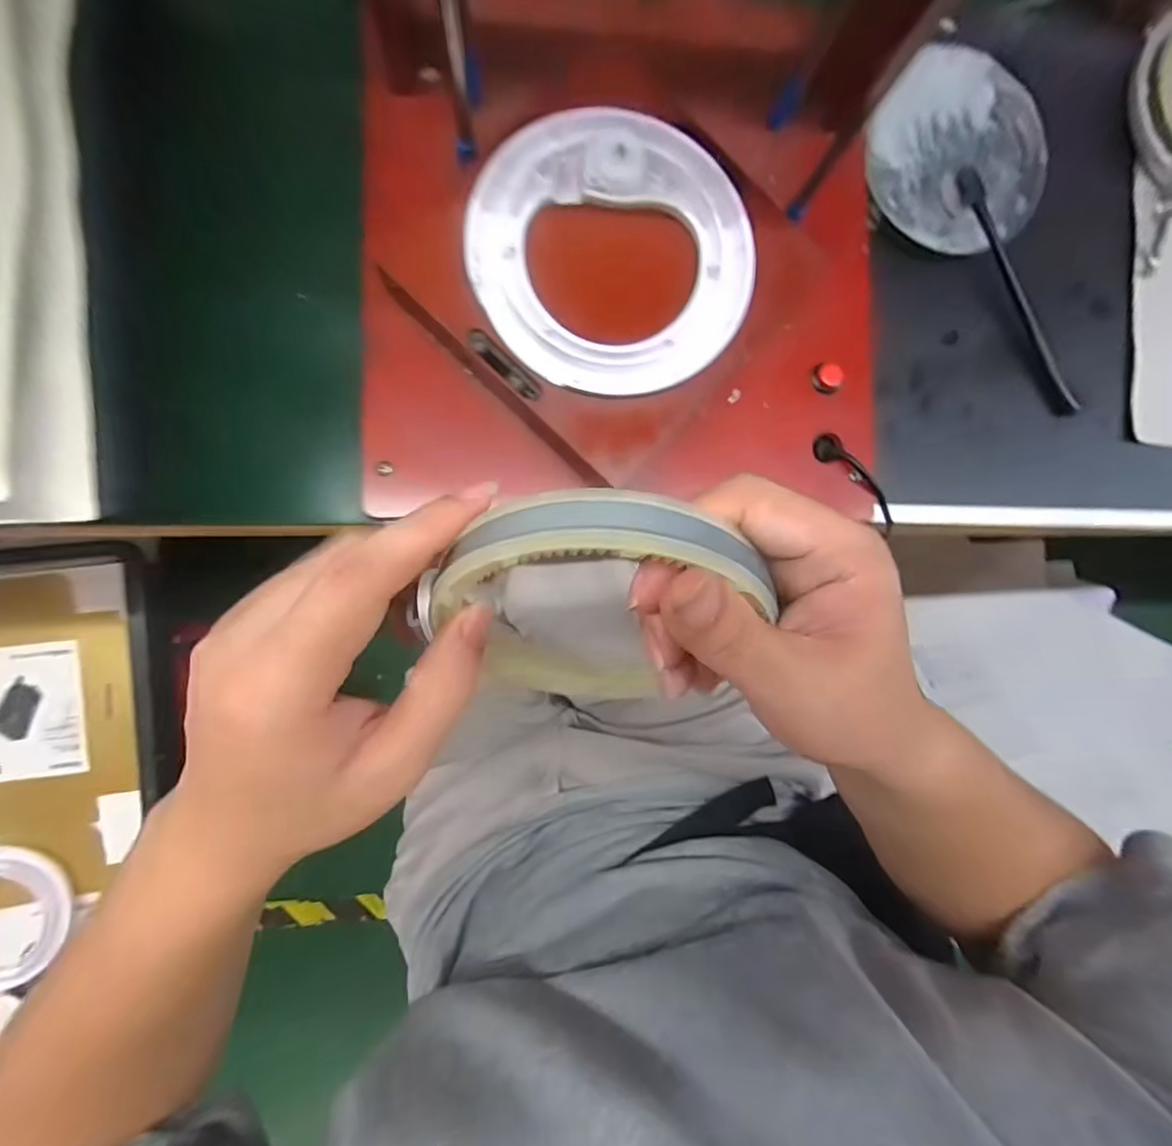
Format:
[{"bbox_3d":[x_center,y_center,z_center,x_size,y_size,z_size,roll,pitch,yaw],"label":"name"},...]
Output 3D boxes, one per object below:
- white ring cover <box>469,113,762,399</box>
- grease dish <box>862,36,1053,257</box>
[{"bbox_3d":[0.013,-0.153,0.250,0.130,0.012,0.134,-26,91,-6],"label":"white ring cover"},{"bbox_3d":[0.245,-0.275,0.346,0.117,0.020,0.122,0,88,-6],"label":"grease dish"}]

